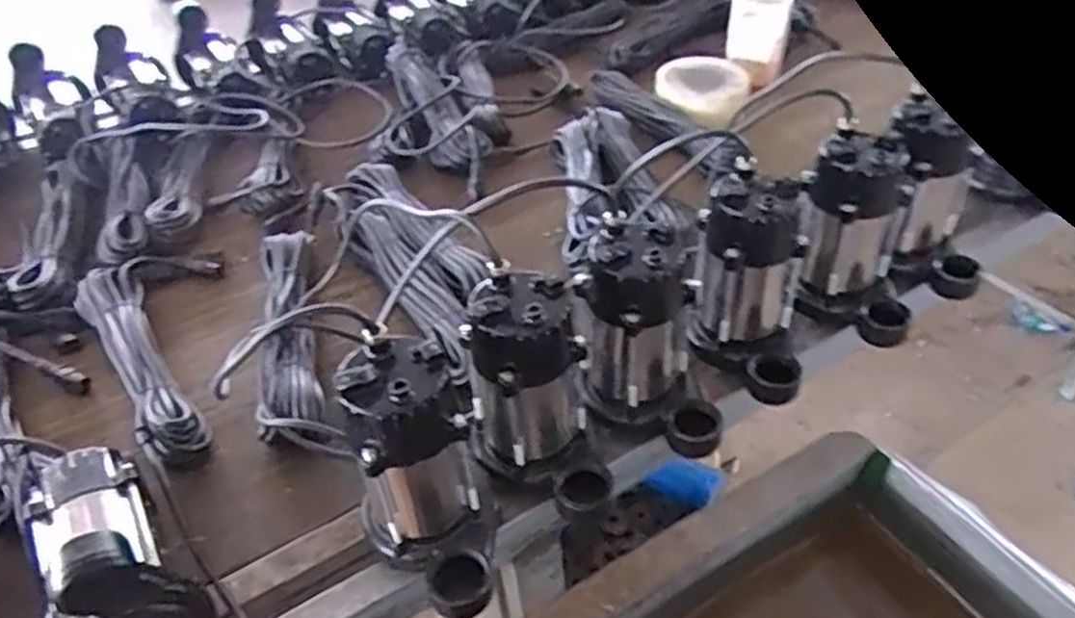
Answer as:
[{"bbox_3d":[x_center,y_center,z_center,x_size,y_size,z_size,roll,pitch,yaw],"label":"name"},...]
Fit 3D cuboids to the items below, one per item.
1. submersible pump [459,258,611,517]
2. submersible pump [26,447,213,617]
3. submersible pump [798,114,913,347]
[{"bbox_3d":[-0.001,0.085,0.692,0.118,0.207,0.133,-8,42,-5],"label":"submersible pump"},{"bbox_3d":[-0.373,0.196,0.626,0.117,0.152,0.200,-31,49,-28],"label":"submersible pump"},{"bbox_3d":[0.358,-0.077,0.850,0.115,0.199,0.140,-1,41,2],"label":"submersible pump"}]

